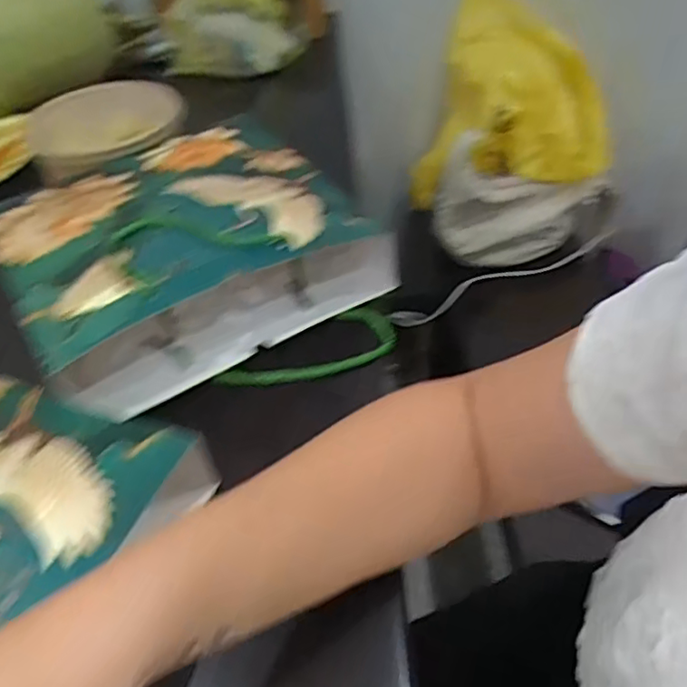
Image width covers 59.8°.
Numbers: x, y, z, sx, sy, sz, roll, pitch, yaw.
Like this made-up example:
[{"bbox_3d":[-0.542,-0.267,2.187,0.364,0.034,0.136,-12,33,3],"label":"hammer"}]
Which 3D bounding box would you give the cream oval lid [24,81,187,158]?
[{"bbox_3d":[-0.229,-0.217,0.569,0.113,0.019,0.133,14,48,19],"label":"cream oval lid"}]

